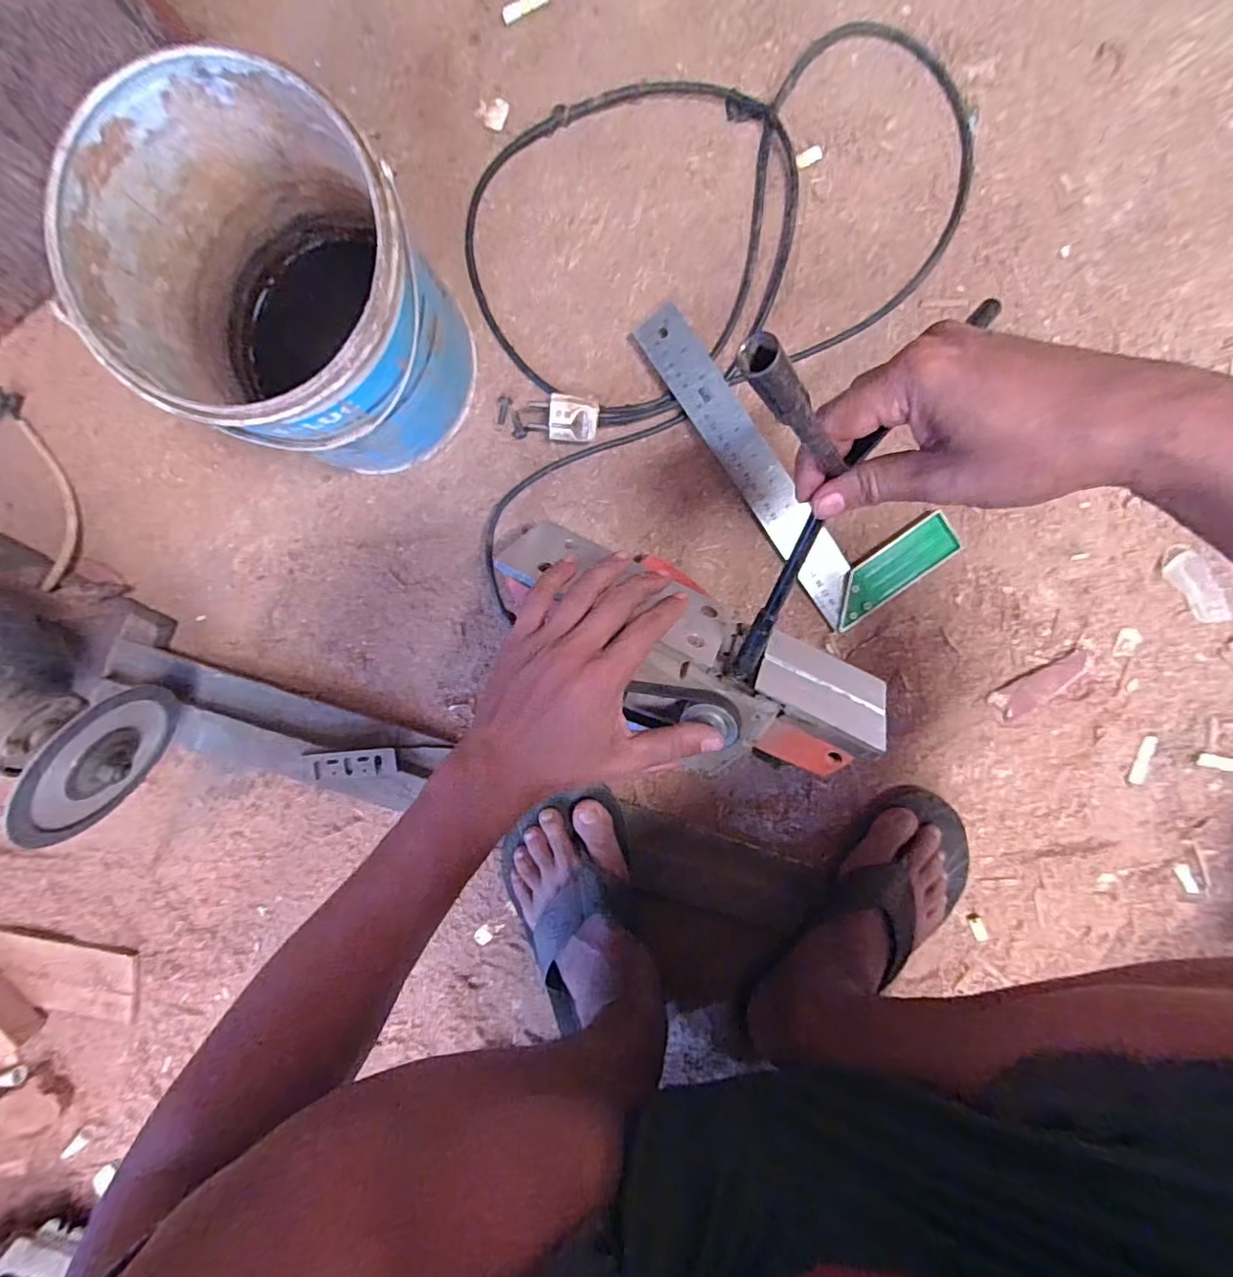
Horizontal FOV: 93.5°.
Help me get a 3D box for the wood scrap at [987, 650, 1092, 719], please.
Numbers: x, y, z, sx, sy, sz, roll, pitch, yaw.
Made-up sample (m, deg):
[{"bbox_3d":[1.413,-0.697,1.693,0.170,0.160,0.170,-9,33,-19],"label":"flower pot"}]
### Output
[{"bbox_3d":[0.367,0.040,0.498,0.091,0.008,0.029,-29,94,3],"label":"wood scrap"}]

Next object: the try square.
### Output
[{"bbox_3d":[0.148,-0.157,0.477,0.119,0.021,0.295,-37,94,3],"label":"try square"}]

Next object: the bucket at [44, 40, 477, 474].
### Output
[{"bbox_3d":[-0.205,-0.215,0.390,0.182,0.189,0.168,0,95,0],"label":"bucket"}]

